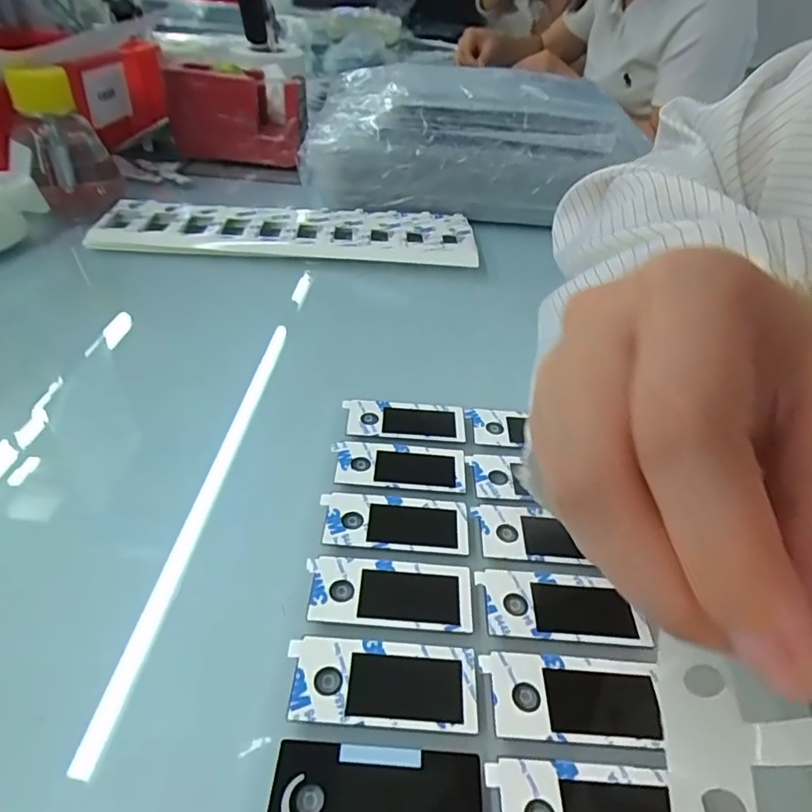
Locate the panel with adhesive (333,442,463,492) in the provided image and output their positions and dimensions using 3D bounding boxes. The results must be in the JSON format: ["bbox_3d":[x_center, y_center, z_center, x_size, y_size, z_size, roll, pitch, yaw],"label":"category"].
[{"bbox_3d":[-0.003,0.027,0.255,0.060,0.004,0.027,4,39,-2],"label":"panel with adhesive"}]

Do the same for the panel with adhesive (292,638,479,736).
[{"bbox_3d":[-0.007,0.089,0.179,0.060,0.004,0.027,4,39,-1],"label":"panel with adhesive"}]

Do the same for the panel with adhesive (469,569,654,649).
[{"bbox_3d":[0.058,0.074,0.205,0.059,0.004,0.026,5,39,-1],"label":"panel with adhesive"}]

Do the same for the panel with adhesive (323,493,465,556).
[{"bbox_3d":[-0.005,0.049,0.231,0.060,0.004,0.028,4,39,-2],"label":"panel with adhesive"}]

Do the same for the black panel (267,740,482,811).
[{"bbox_3d":[-0.008,0.111,0.154,0.059,0.004,0.028,5,39,-1],"label":"black panel"}]

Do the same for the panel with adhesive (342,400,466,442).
[{"bbox_3d":[-0.001,0.008,0.281,0.060,0.007,0.028,3,39,-3],"label":"panel with adhesive"}]

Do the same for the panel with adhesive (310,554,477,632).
[{"bbox_3d":[-0.006,0.069,0.205,0.060,0.004,0.027,5,39,-1],"label":"panel with adhesive"}]

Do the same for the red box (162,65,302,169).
[{"bbox_3d":[-0.173,-0.299,0.566,0.134,0.076,0.053,4,39,-2],"label":"red box"}]

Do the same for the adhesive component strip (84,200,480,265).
[{"bbox_3d":[-0.092,-0.138,0.438,0.289,0.014,0.080,3,39,-4],"label":"adhesive component strip"}]

